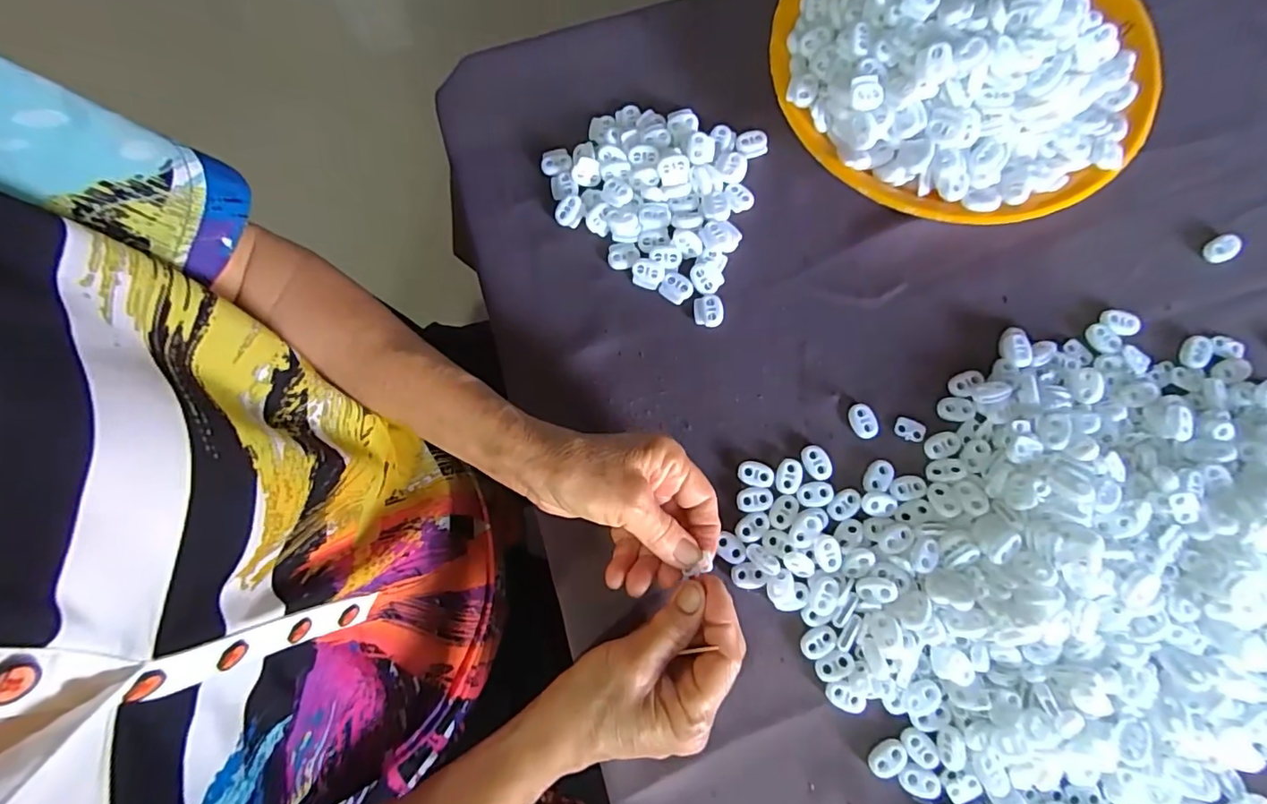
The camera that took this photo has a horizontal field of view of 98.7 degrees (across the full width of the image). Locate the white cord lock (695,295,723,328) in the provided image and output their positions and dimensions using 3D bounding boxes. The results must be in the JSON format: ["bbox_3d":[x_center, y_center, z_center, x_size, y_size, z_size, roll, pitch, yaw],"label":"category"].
[{"bbox_3d":[0.051,-0.062,0.367,0.020,0.005,0.022,0,78,2],"label":"white cord lock"}]

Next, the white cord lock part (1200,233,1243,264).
[{"bbox_3d":[0.389,-0.101,0.360,0.021,0.010,0.017,-24,79,-3],"label":"white cord lock part"}]

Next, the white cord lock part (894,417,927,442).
[{"bbox_3d":[0.177,0.018,0.348,0.019,0.004,0.013,21,80,6],"label":"white cord lock part"}]

